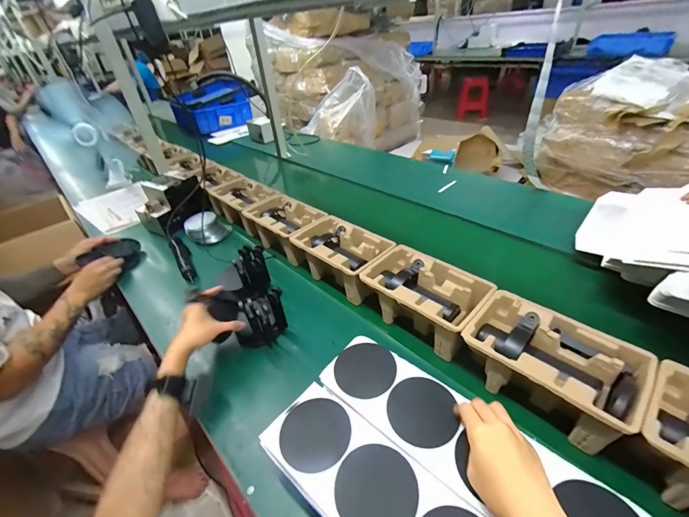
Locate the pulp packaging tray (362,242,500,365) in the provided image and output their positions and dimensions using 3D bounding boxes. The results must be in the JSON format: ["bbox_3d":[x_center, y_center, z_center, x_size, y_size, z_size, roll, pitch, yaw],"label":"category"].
[{"bbox_3d":[0.161,0.074,0.646,0.223,0.098,0.148,28,52,34],"label":"pulp packaging tray"}]

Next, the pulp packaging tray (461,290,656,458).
[{"bbox_3d":[0.319,0.160,0.504,0.223,0.093,0.146,29,53,35],"label":"pulp packaging tray"}]

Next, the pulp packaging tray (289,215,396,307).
[{"bbox_3d":[-0.005,-0.009,0.787,0.246,0.100,0.153,28,52,34],"label":"pulp packaging tray"}]

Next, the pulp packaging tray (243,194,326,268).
[{"bbox_3d":[-0.176,-0.100,0.929,0.262,0.102,0.151,28,52,34],"label":"pulp packaging tray"}]

